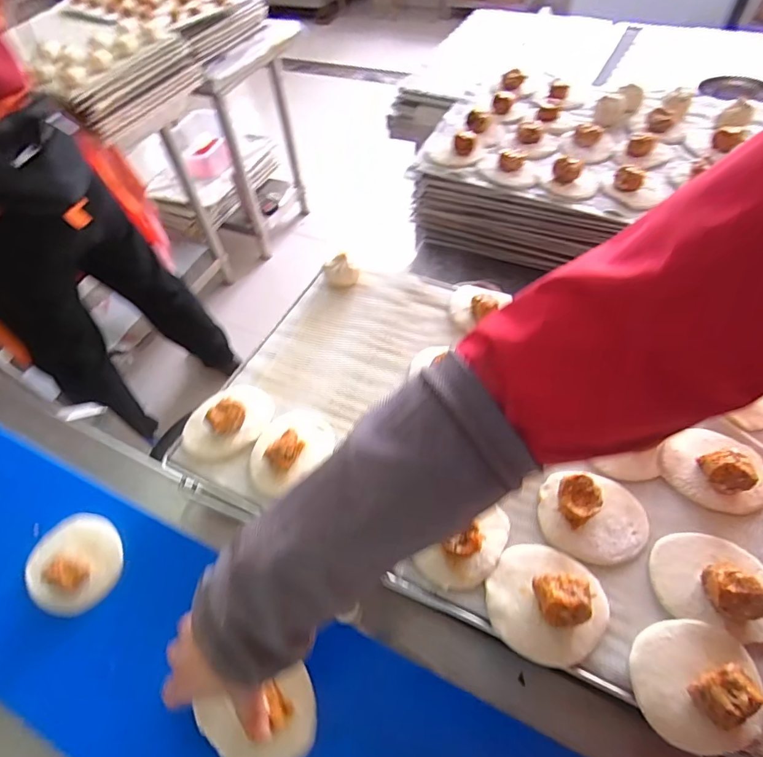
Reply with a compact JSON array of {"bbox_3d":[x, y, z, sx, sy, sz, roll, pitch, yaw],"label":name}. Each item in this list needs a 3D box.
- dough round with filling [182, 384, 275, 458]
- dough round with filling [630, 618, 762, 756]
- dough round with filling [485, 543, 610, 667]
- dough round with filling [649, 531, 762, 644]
[{"bbox_3d":[-0.181,0.040,0.519,0.102,0.033,0.084,-39,61,-22],"label":"dough round with filling"},{"bbox_3d":[0.249,0.232,0.345,0.094,0.039,0.083,-7,54,-1],"label":"dough round with filling"},{"bbox_3d":[0.142,0.186,0.384,0.092,0.033,0.094,-2,54,3],"label":"dough round with filling"},{"bbox_3d":[0.295,0.172,0.387,0.104,0.034,0.081,15,57,14],"label":"dough round with filling"}]

